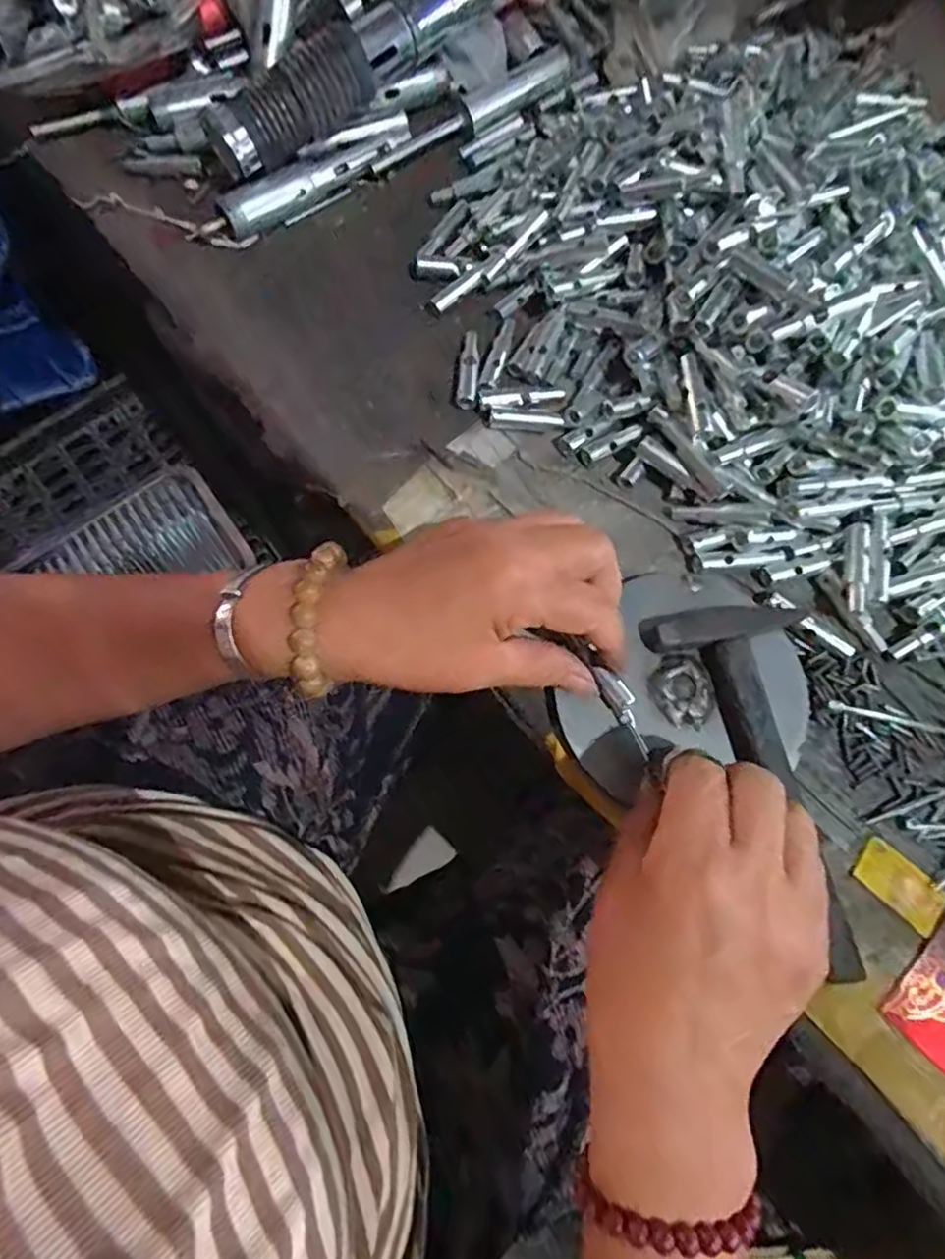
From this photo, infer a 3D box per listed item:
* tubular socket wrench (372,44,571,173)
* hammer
[{"bbox_3d":[0.004,-0.346,0.438,0.159,0.014,0.021,-37,78,-9],"label":"tubular socket wrench"},{"bbox_3d":[0.132,0.073,0.315,0.077,0.022,0.170,-3,75,0],"label":"hammer"}]

